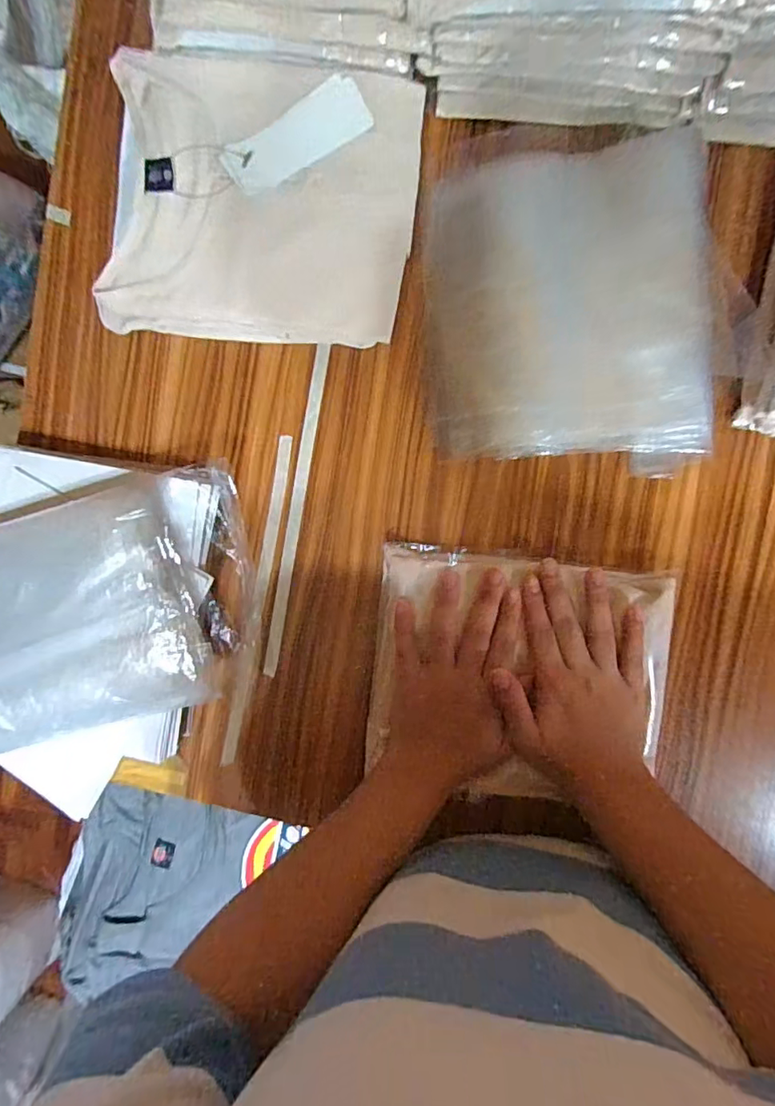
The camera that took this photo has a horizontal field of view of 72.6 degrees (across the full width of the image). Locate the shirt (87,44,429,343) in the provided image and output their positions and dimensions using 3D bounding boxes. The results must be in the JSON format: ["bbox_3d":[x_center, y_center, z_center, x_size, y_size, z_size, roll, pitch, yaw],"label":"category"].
[{"bbox_3d":[-0.109,-0.298,0.449,0.256,0.033,0.216,7,97,1],"label":"shirt"}]

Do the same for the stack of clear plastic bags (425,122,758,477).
[{"bbox_3d":[0.160,-0.202,0.441,0.252,0.038,0.242,3,93,7],"label":"stack of clear plastic bags"}]

